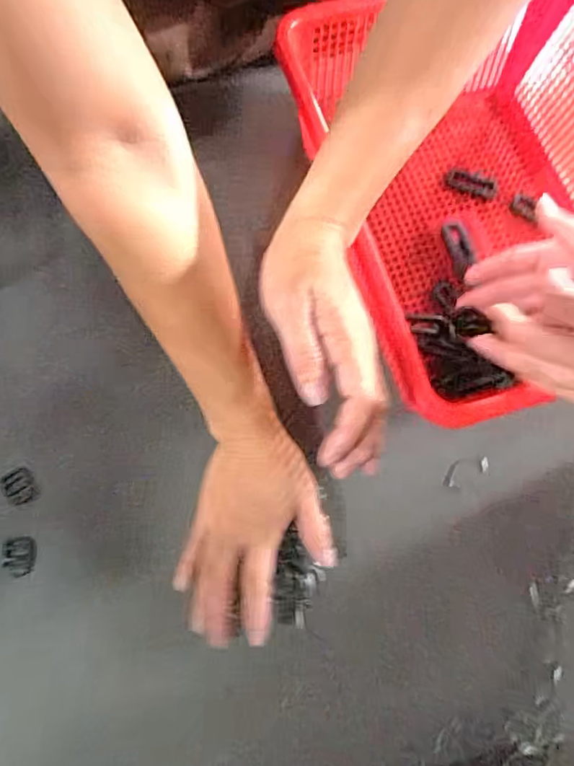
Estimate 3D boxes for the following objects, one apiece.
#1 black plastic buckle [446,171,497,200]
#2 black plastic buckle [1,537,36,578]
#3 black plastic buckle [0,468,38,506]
[{"bbox_3d":[0.178,-0.192,0.499,0.049,0.008,0.025,24,75,4],"label":"black plastic buckle"},{"bbox_3d":[-0.208,0.135,0.400,0.020,0.012,0.029,-6,75,-5],"label":"black plastic buckle"},{"bbox_3d":[-0.221,0.086,0.424,0.022,0.014,0.028,-21,77,-9],"label":"black plastic buckle"}]

